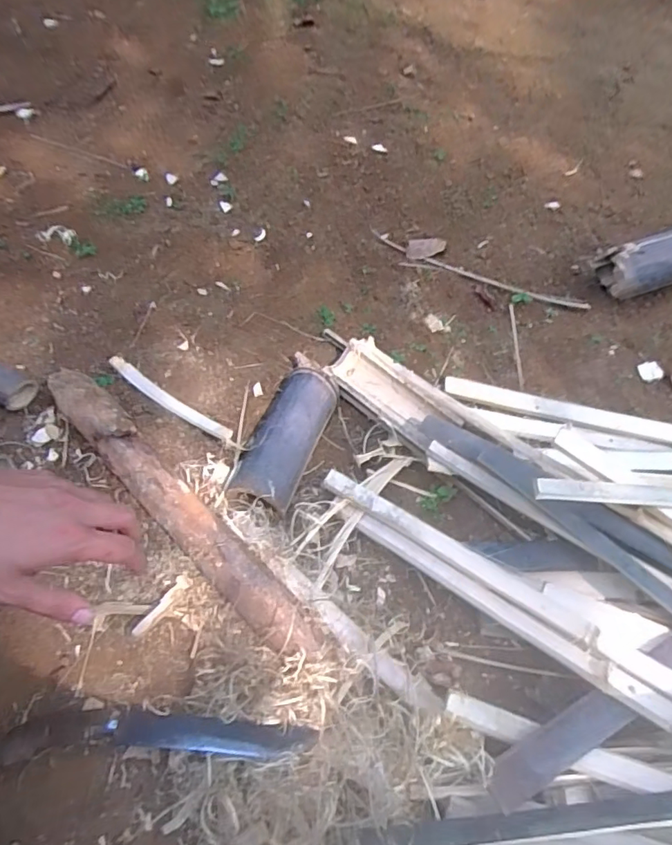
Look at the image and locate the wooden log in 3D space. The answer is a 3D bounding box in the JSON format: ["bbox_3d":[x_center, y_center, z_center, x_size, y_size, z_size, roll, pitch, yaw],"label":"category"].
[{"bbox_3d":[-0.235,0.113,0.742,0.591,0.060,0.079,42,66,18],"label":"wooden log"}]

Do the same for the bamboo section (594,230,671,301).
[{"bbox_3d":[0.696,-0.345,1.055,0.328,0.123,0.090,-14,61,-11],"label":"bamboo section"}]

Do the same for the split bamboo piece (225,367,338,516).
[{"bbox_3d":[-0.081,0.014,0.807,0.106,0.057,0.244,20,60,8],"label":"split bamboo piece"}]

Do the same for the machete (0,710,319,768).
[{"bbox_3d":[-0.202,0.365,0.597,0.348,0.030,0.050,1,59,-3],"label":"machete"}]

